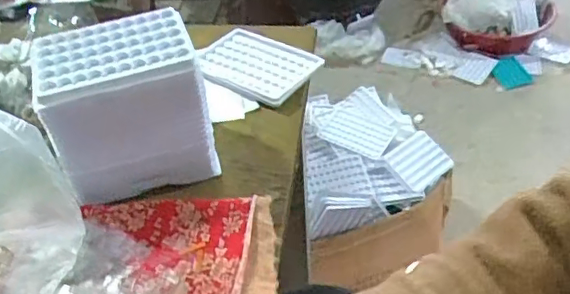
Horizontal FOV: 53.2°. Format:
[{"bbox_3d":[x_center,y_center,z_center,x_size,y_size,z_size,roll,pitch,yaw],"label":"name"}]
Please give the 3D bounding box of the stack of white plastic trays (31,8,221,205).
[{"bbox_3d":[-0.136,-0.035,0.495,0.123,0.120,0.084,-15,45,-13],"label":"stack of white plastic trays"}]

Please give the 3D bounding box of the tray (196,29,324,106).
[{"bbox_3d":[-0.038,-0.092,0.639,0.135,0.017,0.089,24,49,26],"label":"tray"}]

